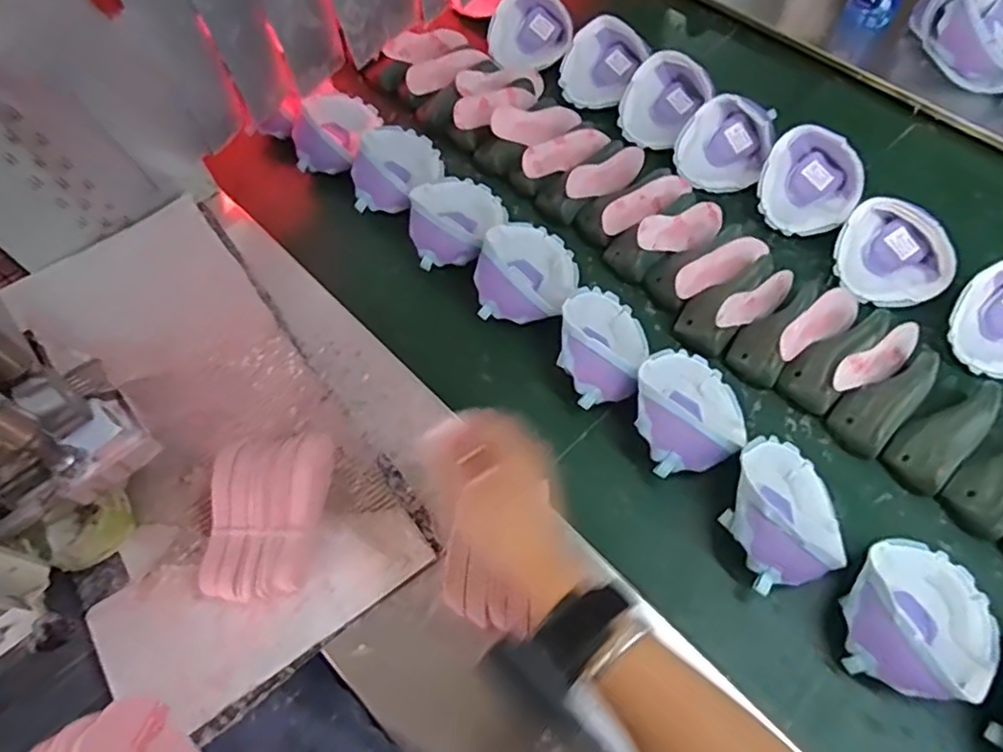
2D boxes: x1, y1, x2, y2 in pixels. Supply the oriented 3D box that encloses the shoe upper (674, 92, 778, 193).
[{"bbox_3d":[0.299,-0.310,0.835,0.112,0.074,0.117,-1,64,1],"label":"shoe upper"}]

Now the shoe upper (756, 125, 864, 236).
[{"bbox_3d":[0.385,-0.241,0.789,0.113,0.075,0.113,-1,64,1],"label":"shoe upper"}]

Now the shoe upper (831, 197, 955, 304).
[{"bbox_3d":[0.463,-0.142,0.744,0.125,0.059,0.116,32,69,16],"label":"shoe upper"}]

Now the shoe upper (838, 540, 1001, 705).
[{"bbox_3d":[0.367,0.208,0.550,0.116,0.060,0.144,26,67,14],"label":"shoe upper"}]

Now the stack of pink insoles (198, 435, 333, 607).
[{"bbox_3d":[-0.217,0.130,0.585,0.090,0.058,0.145,4,64,4],"label":"stack of pink insoles"}]

